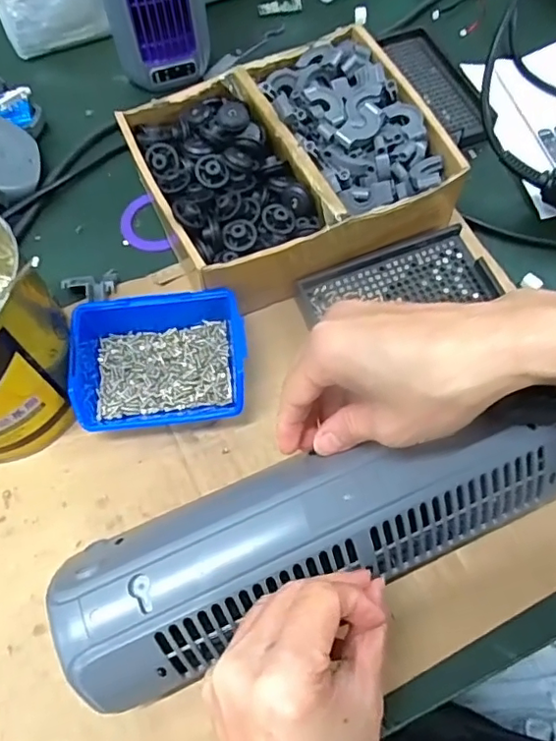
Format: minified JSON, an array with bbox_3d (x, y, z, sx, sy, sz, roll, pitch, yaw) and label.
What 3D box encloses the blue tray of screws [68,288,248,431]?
[{"bbox_3d":[-0.078,-0.007,0.374,0.109,0.036,0.082,-5,65,-2],"label":"blue tray of screws"}]

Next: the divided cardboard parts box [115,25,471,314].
[{"bbox_3d":[0.007,-0.154,0.423,0.213,0.062,0.178,-25,67,-10],"label":"divided cardboard parts box"}]

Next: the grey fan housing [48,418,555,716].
[{"bbox_3d":[0.036,0.083,0.292,0.291,0.052,0.078,-18,69,-8],"label":"grey fan housing"}]

